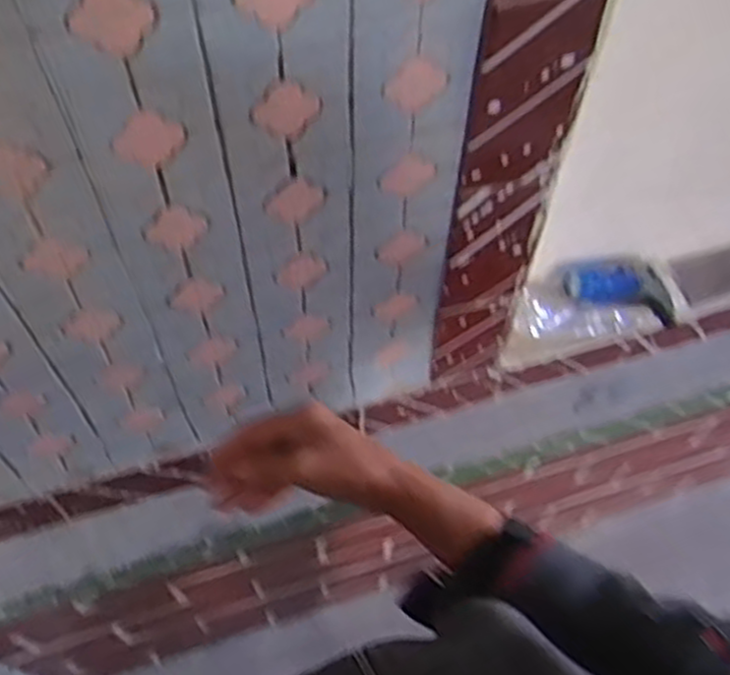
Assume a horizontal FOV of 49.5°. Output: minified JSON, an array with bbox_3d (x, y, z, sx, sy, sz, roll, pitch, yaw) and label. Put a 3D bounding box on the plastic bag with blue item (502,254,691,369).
[{"bbox_3d":[0.233,-0.045,0.812,0.206,0.083,0.091,-10,60,-8],"label":"plastic bag with blue item"}]

